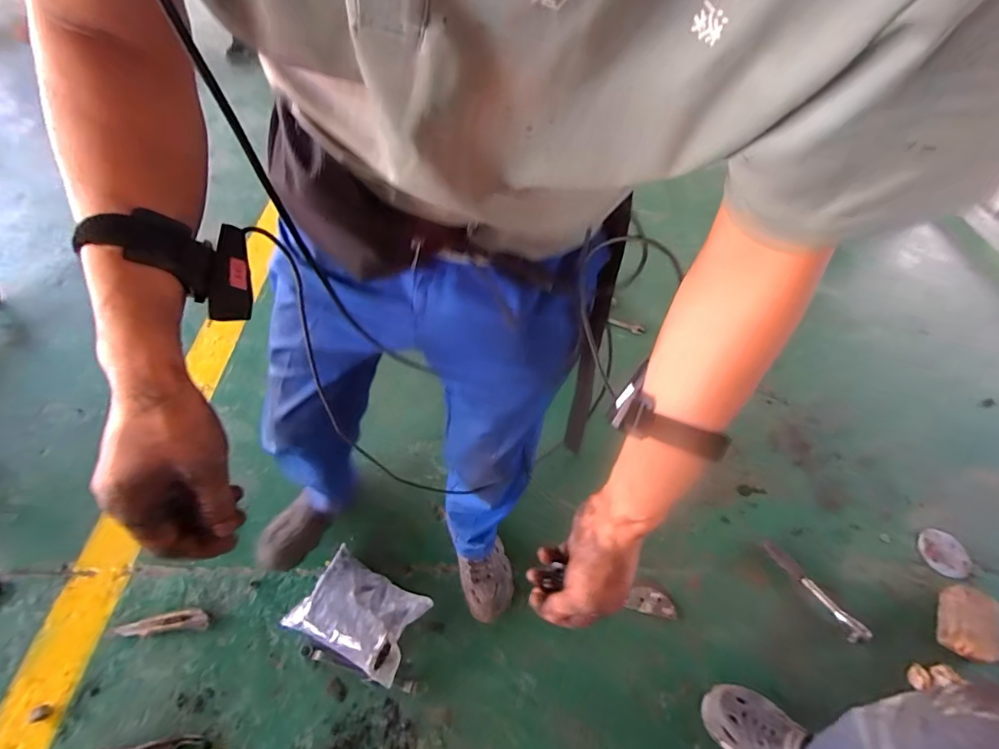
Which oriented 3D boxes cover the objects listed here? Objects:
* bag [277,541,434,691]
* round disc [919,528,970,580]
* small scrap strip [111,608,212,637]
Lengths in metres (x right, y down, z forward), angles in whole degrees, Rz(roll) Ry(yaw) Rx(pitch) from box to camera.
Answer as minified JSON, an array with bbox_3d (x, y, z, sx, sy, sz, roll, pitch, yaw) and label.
[{"bbox_3d":[-0.283,0.476,0.960,0.244,0.064,0.170,24,55,12],"label":"bag"},{"bbox_3d":[1.089,0.434,1.162,0.097,0.027,0.115,-10,55,-12],"label":"round disc"},{"bbox_3d":[-0.663,0.486,0.931,0.165,0.020,0.036,-4,54,-8],"label":"small scrap strip"}]

